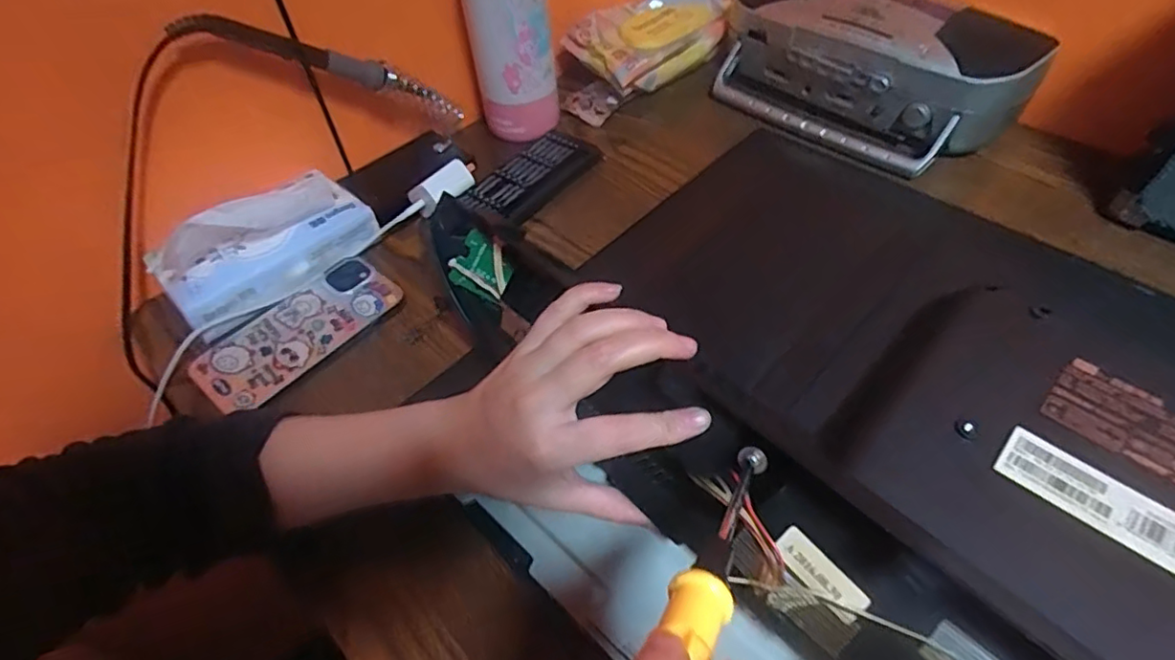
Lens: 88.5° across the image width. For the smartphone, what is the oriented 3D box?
[{"bbox_3d":[-0.207,0.001,0.435,0.071,0.009,0.143,36,61,27],"label":"smartphone"}]

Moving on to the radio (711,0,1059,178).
[{"bbox_3d":[0.236,-0.232,0.526,0.258,0.094,0.117,32,60,25],"label":"radio"}]

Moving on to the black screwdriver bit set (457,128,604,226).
[{"bbox_3d":[-0.048,-0.135,0.534,0.120,0.018,0.059,-38,58,-25],"label":"black screwdriver bit set"}]

